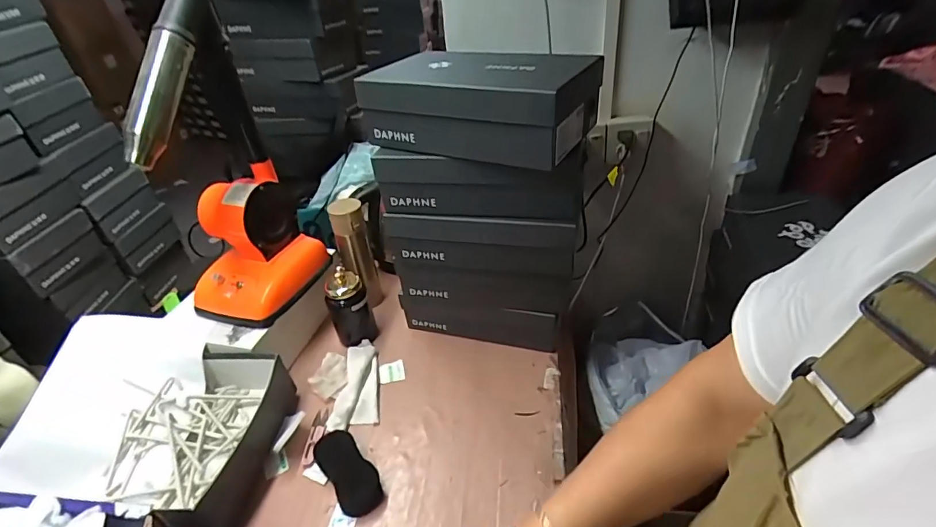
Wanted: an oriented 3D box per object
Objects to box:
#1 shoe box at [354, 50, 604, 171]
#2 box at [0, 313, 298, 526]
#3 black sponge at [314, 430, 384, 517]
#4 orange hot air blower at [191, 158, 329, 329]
[{"bbox_3d":[0.022,-0.236,0.662,0.288,0.100,0.198,15,41,27],"label":"shoe box"},{"bbox_3d":[-0.492,0.233,0.733,0.364,0.131,0.311,1,37,9],"label":"box"},{"bbox_3d":[-0.178,0.304,0.677,0.059,0.021,0.130,-31,57,-30],"label":"black sponge"},{"bbox_3d":[-0.401,-0.035,0.833,0.173,0.203,0.200,5,38,15],"label":"orange hot air blower"}]

